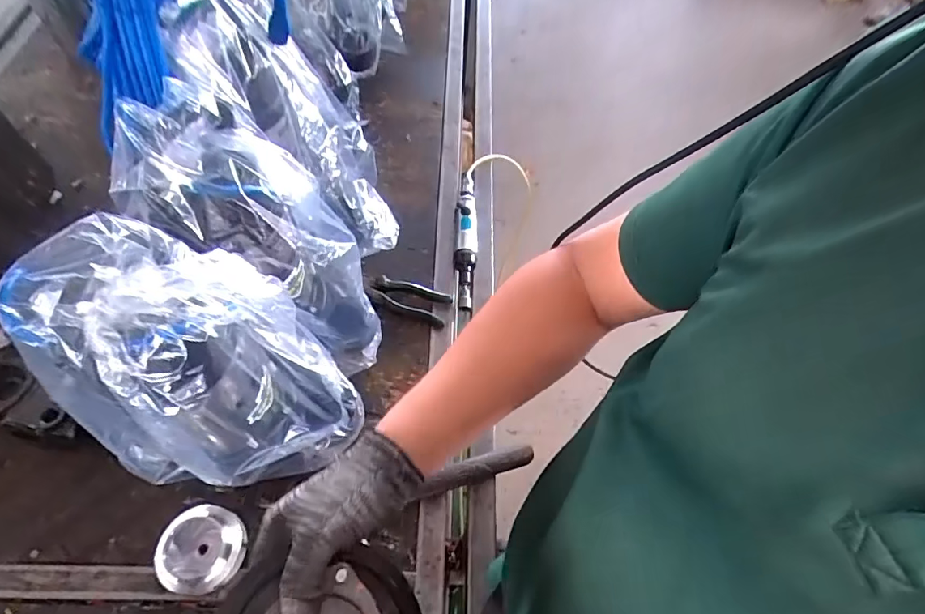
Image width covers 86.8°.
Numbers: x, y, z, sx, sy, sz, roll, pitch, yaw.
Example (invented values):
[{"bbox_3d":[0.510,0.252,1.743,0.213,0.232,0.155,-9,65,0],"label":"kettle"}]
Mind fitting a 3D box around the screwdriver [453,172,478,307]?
[{"bbox_3d":[0.006,-0.128,0.869,0.040,0.033,0.302,4,60,-2],"label":"screwdriver"}]

